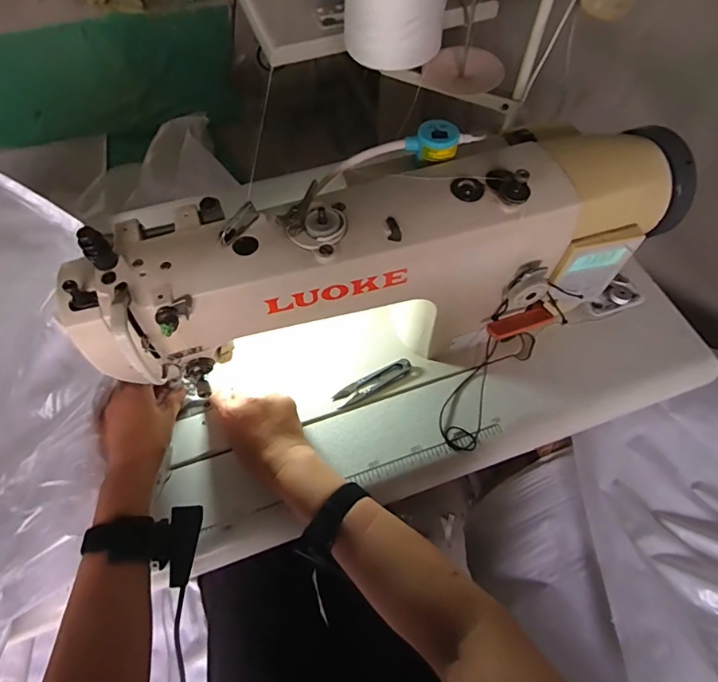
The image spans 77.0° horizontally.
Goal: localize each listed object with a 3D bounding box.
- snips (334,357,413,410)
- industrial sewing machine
[{"bbox_3d":[0.016,0.049,0.542,0.100,0.010,0.024,-26,64,-14],"label":"snips"},{"bbox_3d":[0.043,-0.071,0.483,0.569,0.234,0.160,-13,62,-7],"label":"industrial sewing machine"}]

